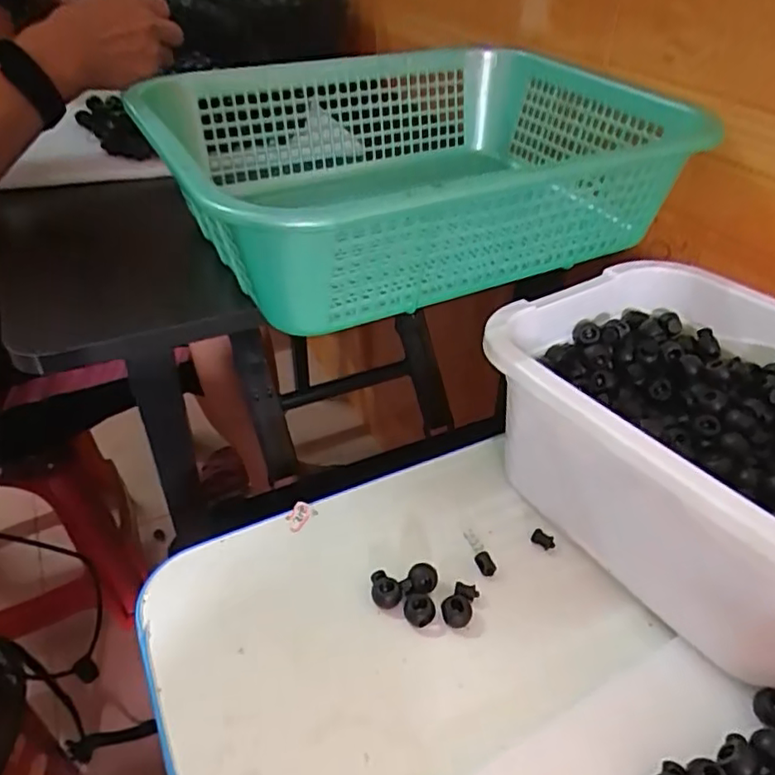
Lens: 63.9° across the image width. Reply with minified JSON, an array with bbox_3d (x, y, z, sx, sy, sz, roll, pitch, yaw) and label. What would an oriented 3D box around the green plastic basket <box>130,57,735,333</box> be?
[{"bbox_3d":[0.016,-0.179,0.492,0.375,0.103,0.308,-17,43,-21],"label":"green plastic basket"}]

